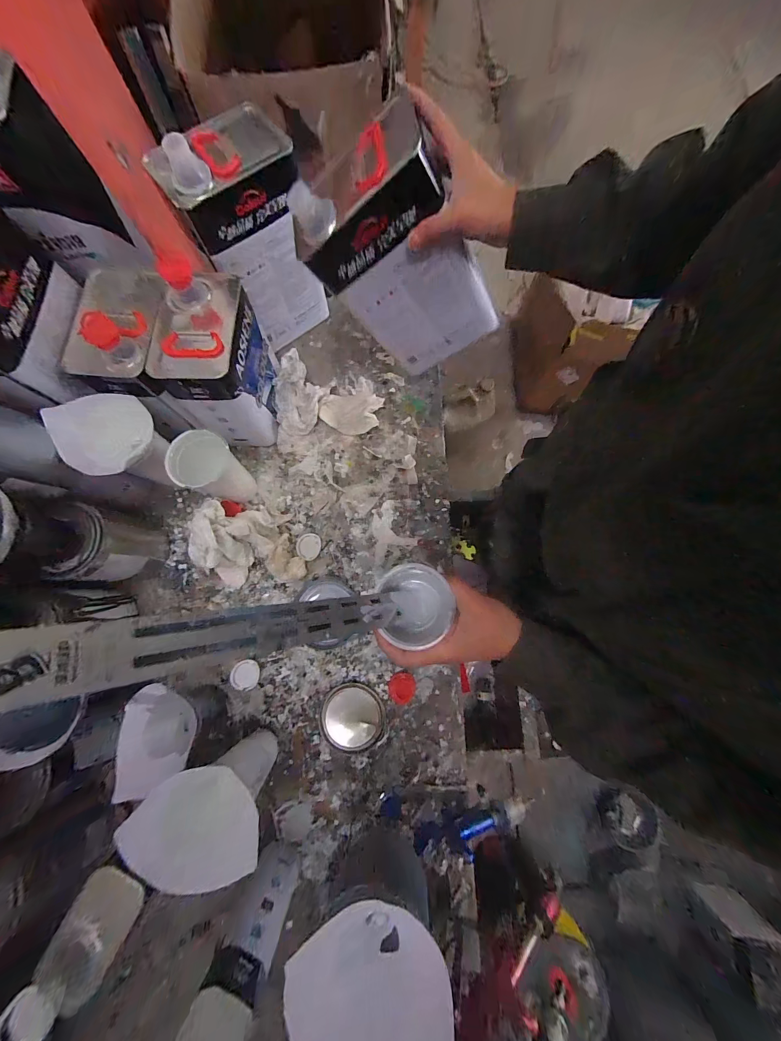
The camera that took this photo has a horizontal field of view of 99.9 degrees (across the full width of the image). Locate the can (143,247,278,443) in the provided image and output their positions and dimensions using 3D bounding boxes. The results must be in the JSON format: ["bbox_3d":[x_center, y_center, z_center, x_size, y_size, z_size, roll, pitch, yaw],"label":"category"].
[{"bbox_3d":[-0.259,-0.239,0.527,0.109,0.190,0.173,1,77,-1],"label":"can"}]

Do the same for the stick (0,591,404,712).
[{"bbox_3d":[-0.082,0.073,0.224,0.004,0.282,0.031,-24,70,36],"label":"stick"}]

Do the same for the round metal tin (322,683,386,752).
[{"bbox_3d":[-0.059,0.306,0.510,0.097,0.011,0.095,0,77,-1],"label":"round metal tin"}]

